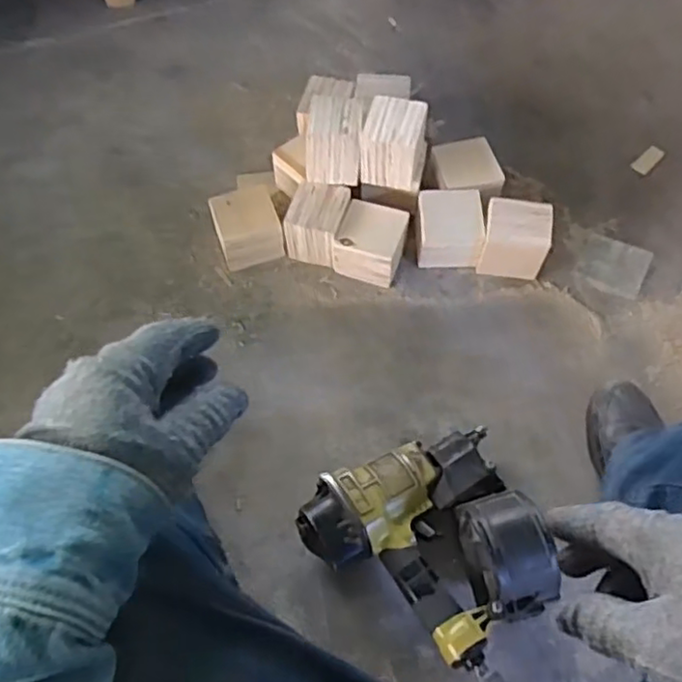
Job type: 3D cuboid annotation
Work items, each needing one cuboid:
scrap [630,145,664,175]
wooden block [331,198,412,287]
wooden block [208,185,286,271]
[{"bbox_3d":[0.535,-0.317,1.139,0.031,0.008,0.060,41,73,20],"label":"scrap"},{"bbox_3d":[0.048,-0.151,1.034,0.098,0.081,0.102,19,65,13],"label":"wooden block"},{"bbox_3d":[-0.148,-0.180,1.057,0.101,0.094,0.108,-15,62,-5],"label":"wooden block"}]

